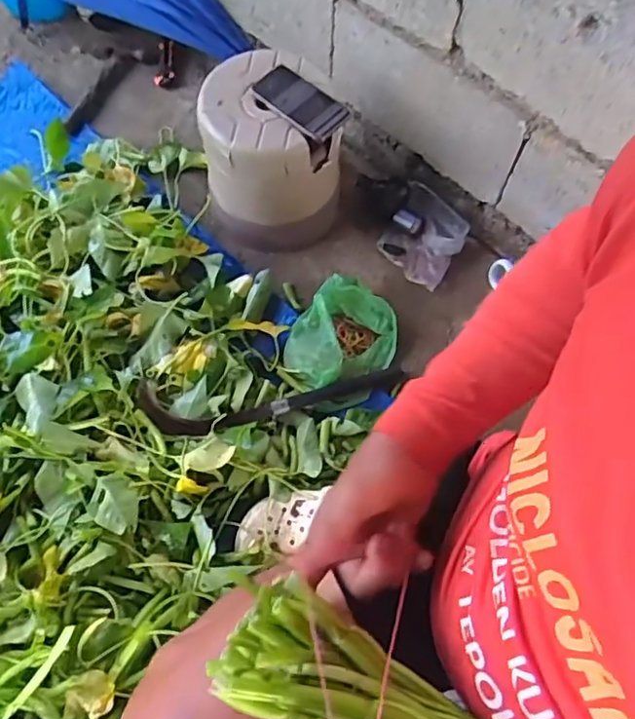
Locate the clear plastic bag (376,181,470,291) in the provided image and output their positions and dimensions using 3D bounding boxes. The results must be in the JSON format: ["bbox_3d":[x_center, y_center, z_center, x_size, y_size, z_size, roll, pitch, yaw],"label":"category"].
[{"bbox_3d":[0.205,-0.240,1.104,0.142,0.038,0.190,28,68,11],"label":"clear plastic bag"}]

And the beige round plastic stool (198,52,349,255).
[{"bbox_3d":[-0.084,-0.367,1.018,0.216,0.219,0.209,-7,66,-5],"label":"beige round plastic stool"}]

